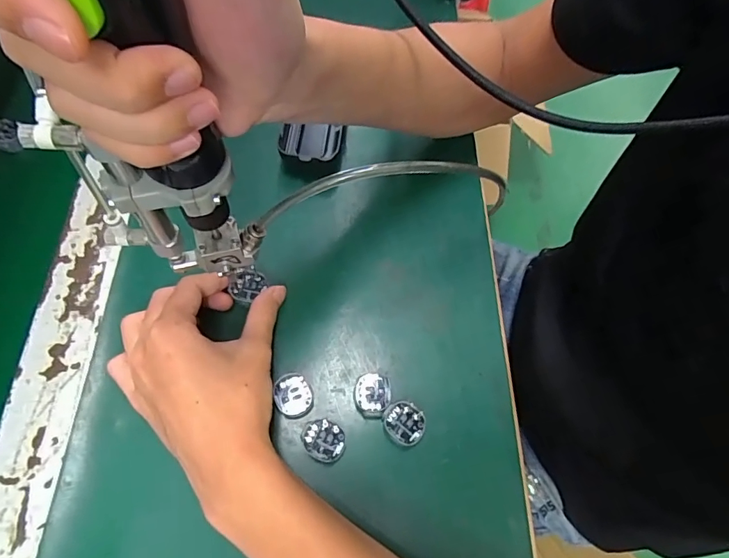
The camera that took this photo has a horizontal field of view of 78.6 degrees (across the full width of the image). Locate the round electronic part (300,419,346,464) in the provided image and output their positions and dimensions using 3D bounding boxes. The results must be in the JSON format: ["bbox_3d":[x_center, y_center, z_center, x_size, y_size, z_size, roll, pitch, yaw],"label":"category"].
[{"bbox_3d":[-0.026,0.105,0.288,0.026,0.004,0.026,1,65,-2],"label":"round electronic part"}]

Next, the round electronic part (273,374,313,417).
[{"bbox_3d":[-0.048,0.078,0.300,0.024,0.006,0.028,-12,67,-8],"label":"round electronic part"}]

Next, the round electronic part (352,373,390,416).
[{"bbox_3d":[0.005,0.078,0.305,0.024,0.004,0.027,-3,66,-4],"label":"round electronic part"}]

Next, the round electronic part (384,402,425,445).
[{"bbox_3d":[0.027,0.095,0.296,0.027,0.004,0.027,-10,66,-7],"label":"round electronic part"}]

